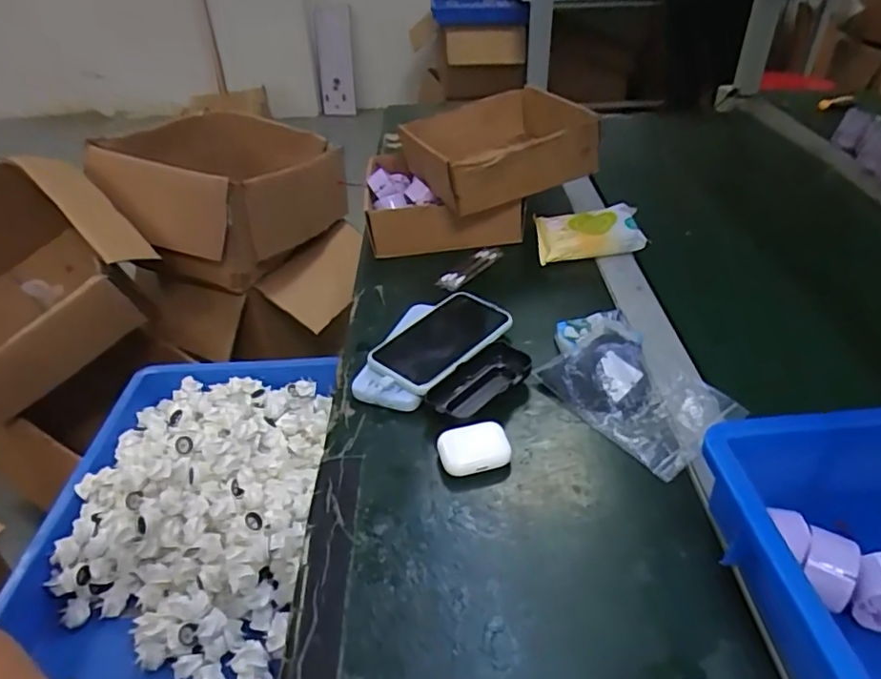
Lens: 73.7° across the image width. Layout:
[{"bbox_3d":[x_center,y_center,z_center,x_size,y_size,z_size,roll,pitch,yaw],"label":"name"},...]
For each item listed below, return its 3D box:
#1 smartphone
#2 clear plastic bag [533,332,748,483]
[{"bbox_3d":[0.000,-0.002,0.602,0.085,0.015,0.152,24,45,34],"label":"smartphone"},{"bbox_3d":[0.184,0.048,0.543,0.114,0.026,0.150,-25,41,-26],"label":"clear plastic bag"}]

